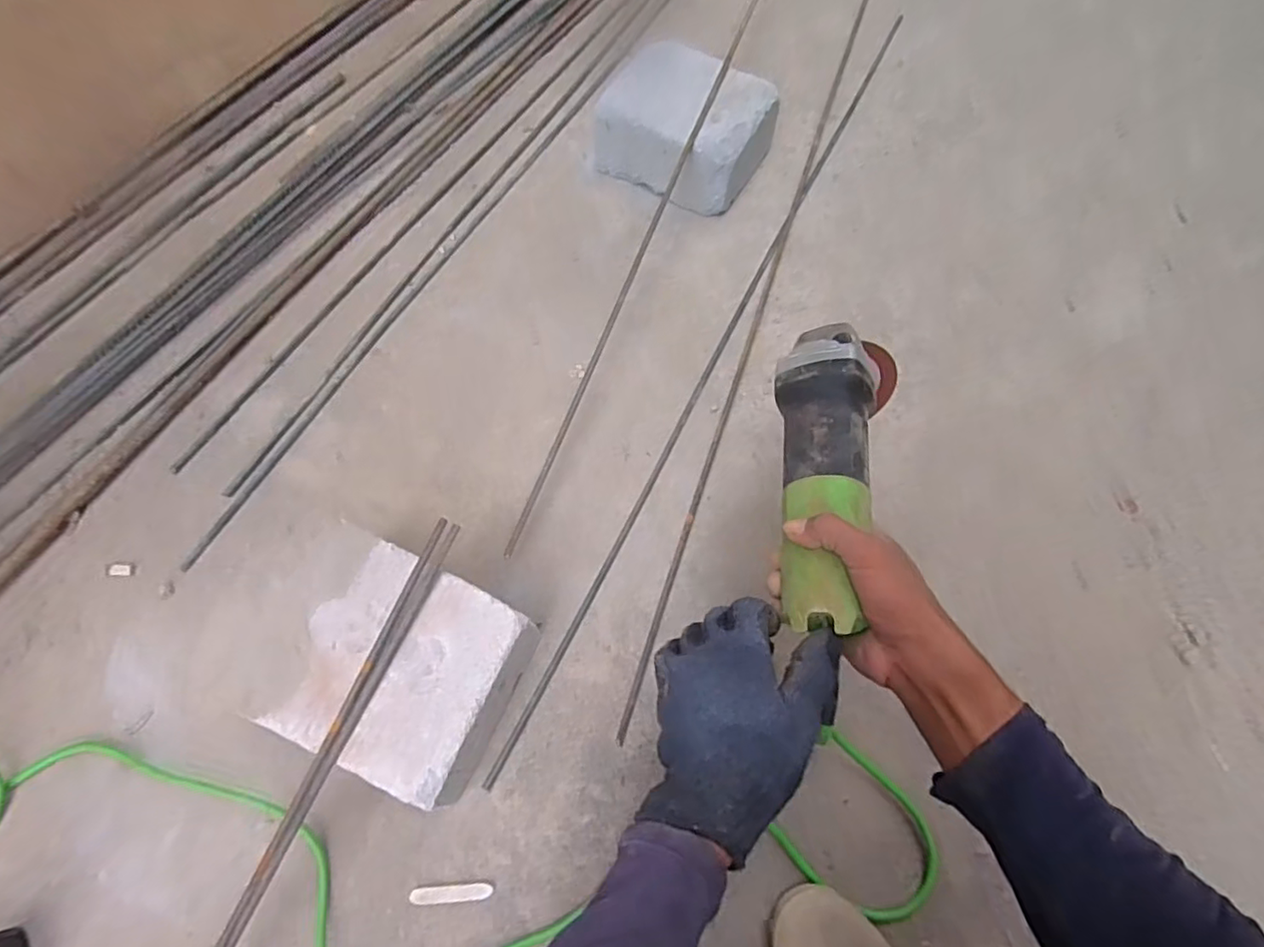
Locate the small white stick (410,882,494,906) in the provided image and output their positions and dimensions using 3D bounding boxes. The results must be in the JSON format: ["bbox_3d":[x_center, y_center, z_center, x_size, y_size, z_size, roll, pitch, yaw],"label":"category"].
[{"bbox_3d":[-0.147,0.344,0.504,0.064,0.005,0.012,-4,64,-3],"label":"small white stick"}]

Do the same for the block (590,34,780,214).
[{"bbox_3d":[0.073,-0.458,0.825,0.197,0.102,0.170,31,68,13],"label":"block"}]

